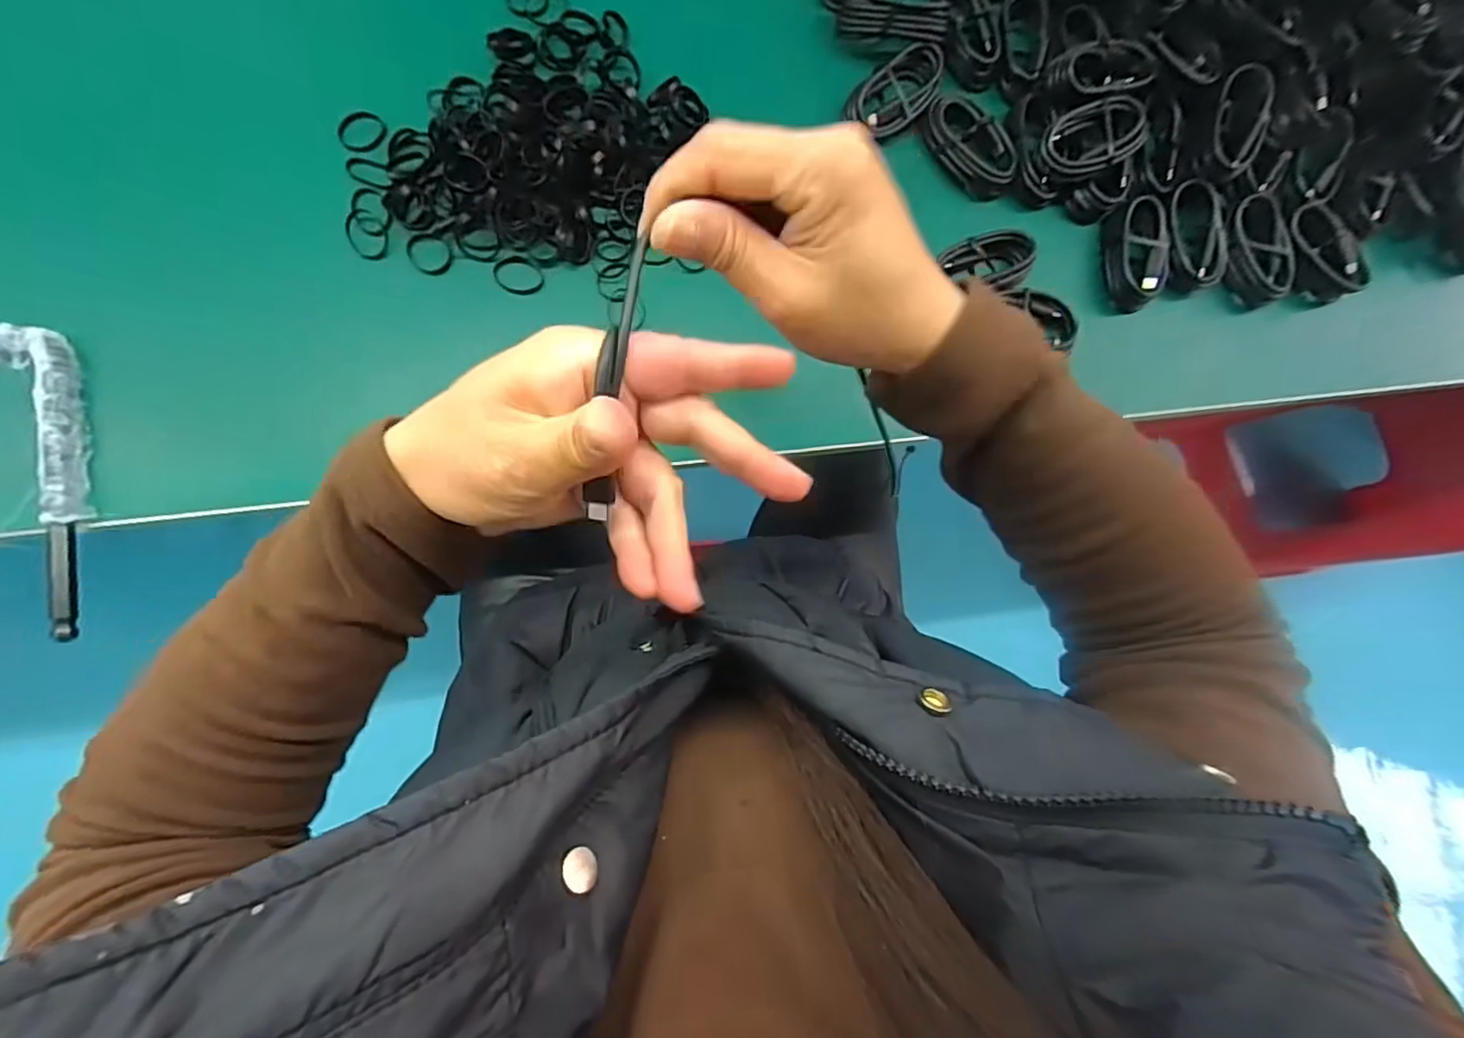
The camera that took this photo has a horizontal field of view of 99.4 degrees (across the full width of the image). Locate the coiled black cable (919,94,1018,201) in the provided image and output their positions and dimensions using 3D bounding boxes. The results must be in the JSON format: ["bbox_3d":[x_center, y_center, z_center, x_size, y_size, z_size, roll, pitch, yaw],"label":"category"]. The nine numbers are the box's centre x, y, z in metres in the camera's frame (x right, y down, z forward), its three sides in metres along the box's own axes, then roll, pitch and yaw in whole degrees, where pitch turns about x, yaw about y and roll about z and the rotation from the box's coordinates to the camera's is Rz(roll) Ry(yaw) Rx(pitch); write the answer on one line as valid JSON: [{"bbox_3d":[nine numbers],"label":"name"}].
[{"bbox_3d":[0.159,-0.251,0.417,0.072,0.017,0.035,44,82,0],"label":"coiled black cable"}]

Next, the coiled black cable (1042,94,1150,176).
[{"bbox_3d":[0.238,-0.249,0.406,0.072,0.023,0.041,-26,88,-8],"label":"coiled black cable"}]

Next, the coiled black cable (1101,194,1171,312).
[{"bbox_3d":[0.274,-0.179,0.422,0.037,0.024,0.069,-13,86,-7],"label":"coiled black cable"}]

